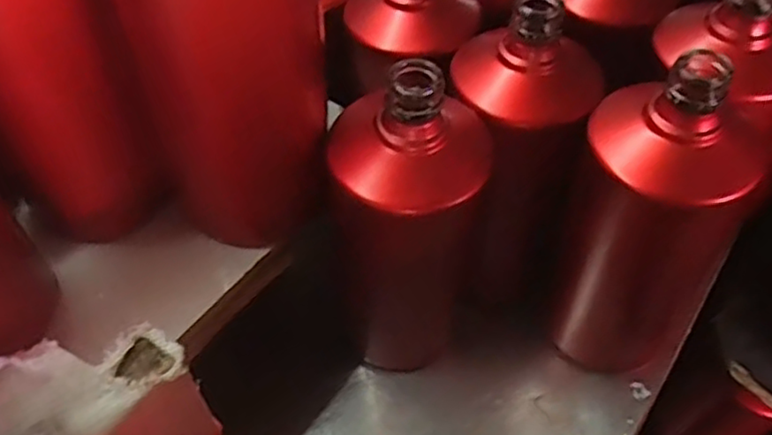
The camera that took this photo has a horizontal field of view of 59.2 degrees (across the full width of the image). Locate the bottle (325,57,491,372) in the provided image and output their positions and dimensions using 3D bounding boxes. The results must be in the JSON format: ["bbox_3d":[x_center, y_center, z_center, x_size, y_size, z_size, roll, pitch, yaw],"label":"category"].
[{"bbox_3d":[0.008,0.007,0.364,0.074,0.191,0.060,7,54,3],"label":"bottle"}]

